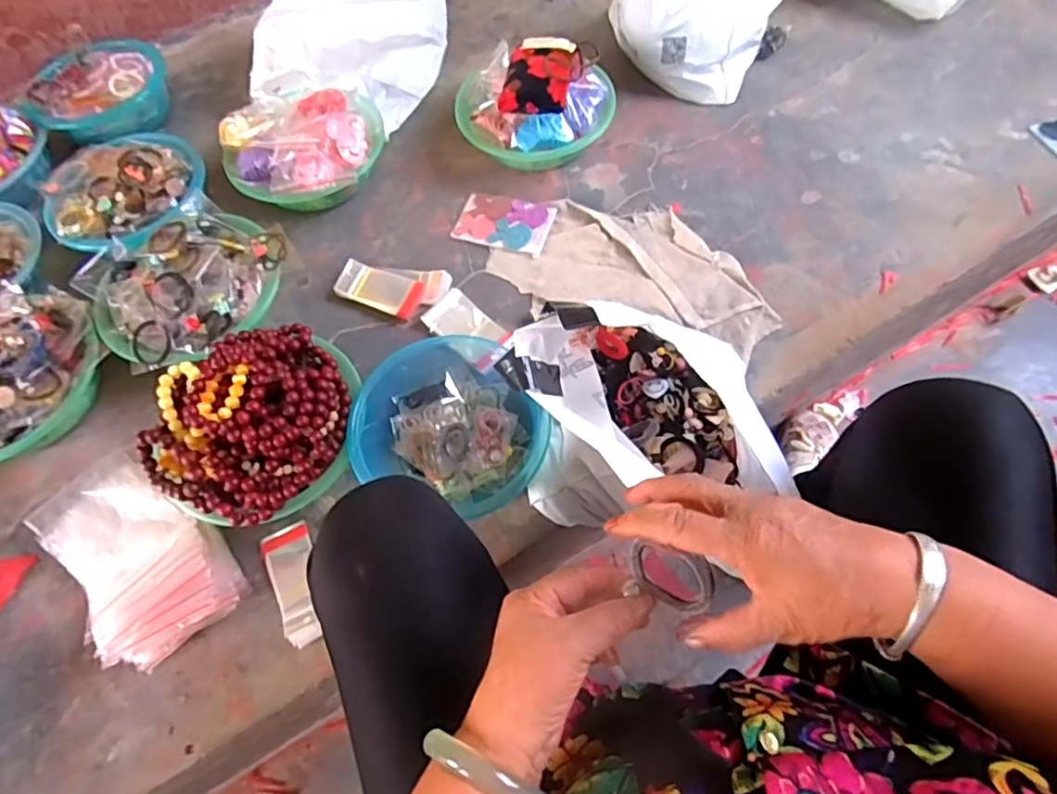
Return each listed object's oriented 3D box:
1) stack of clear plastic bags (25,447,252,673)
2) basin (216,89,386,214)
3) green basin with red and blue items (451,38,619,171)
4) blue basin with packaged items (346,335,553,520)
[{"bbox_3d":[-0.439,0.175,0.680,0.143,0.070,0.241,-40,68,-15],"label":"stack of clear plastic bags"},{"bbox_3d":[-0.337,-0.377,0.920,0.238,0.108,0.218,-20,64,-6],"label":"basin"},{"bbox_3d":[0.009,-0.456,0.923,0.240,0.147,0.209,3,63,6],"label":"green basin with red and blue items"},{"bbox_3d":[-0.102,0.031,0.720,0.215,0.074,0.238,-30,66,-11],"label":"blue basin with packaged items"}]

